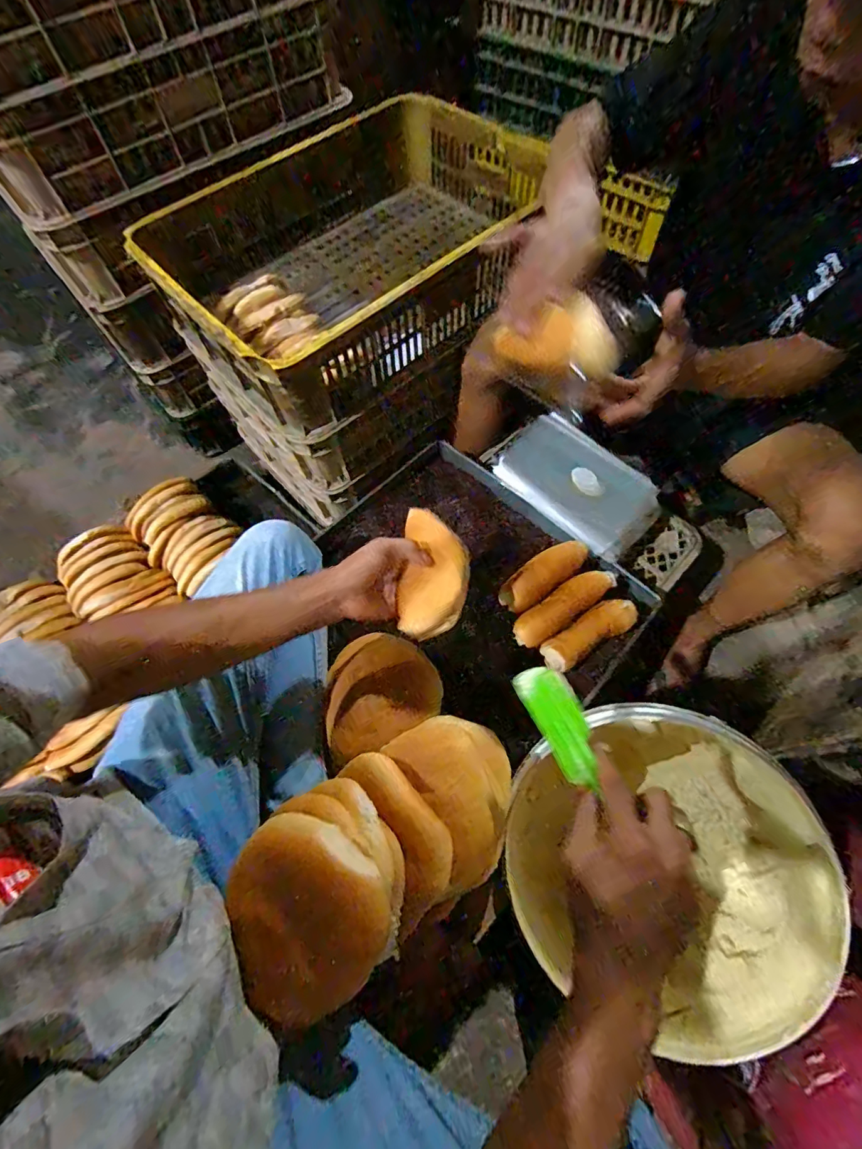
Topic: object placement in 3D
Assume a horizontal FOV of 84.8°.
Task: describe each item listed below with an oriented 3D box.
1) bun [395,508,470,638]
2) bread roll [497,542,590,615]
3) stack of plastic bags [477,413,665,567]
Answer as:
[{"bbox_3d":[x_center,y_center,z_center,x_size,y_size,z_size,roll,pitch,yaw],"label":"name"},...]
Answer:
[{"bbox_3d":[0.004,-0.002,0.546,0.075,0.050,0.142,5,65,6],"label":"bun"},{"bbox_3d":[0.162,0.001,0.684,0.143,0.058,0.051,-36,68,-13],"label":"bread roll"},{"bbox_3d":[0.217,-0.152,0.741,0.272,0.060,0.141,41,73,20],"label":"stack of plastic bags"}]

